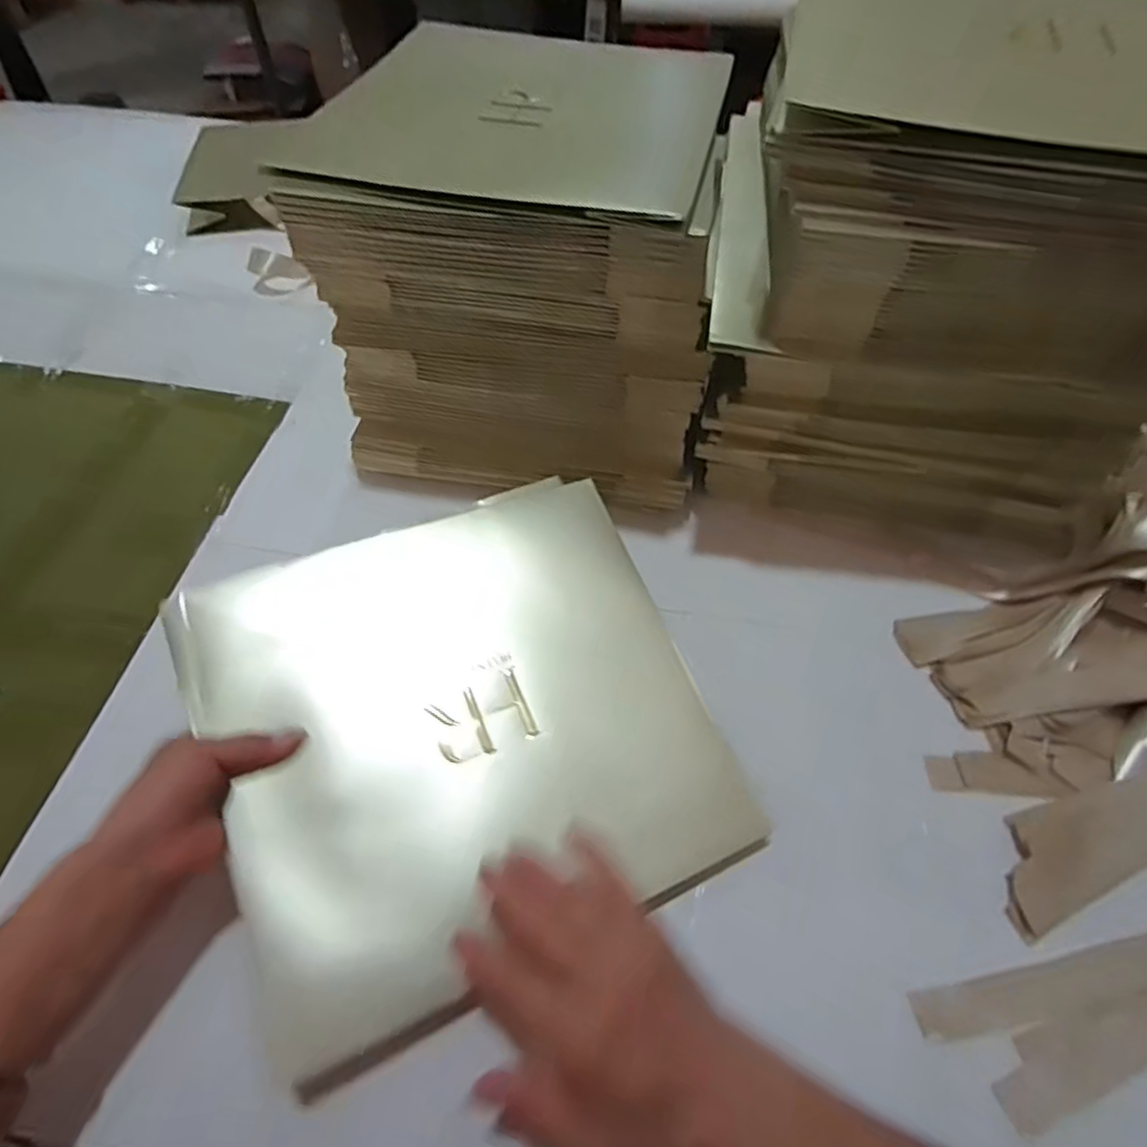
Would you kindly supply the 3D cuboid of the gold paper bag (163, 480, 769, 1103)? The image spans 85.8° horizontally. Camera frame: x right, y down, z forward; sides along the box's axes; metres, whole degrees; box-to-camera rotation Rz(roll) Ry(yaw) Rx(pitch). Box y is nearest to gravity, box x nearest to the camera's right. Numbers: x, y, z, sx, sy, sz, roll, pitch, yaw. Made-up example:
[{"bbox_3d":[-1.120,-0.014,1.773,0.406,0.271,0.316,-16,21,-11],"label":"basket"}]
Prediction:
[{"bbox_3d":[-0.070,0.094,0.407,0.299,0.019,0.296,-20,69,-16],"label":"gold paper bag"}]

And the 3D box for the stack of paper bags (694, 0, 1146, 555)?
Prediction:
[{"bbox_3d":[0.276,-0.221,0.466,0.333,0.318,0.234,9,56,5],"label":"stack of paper bags"}]

